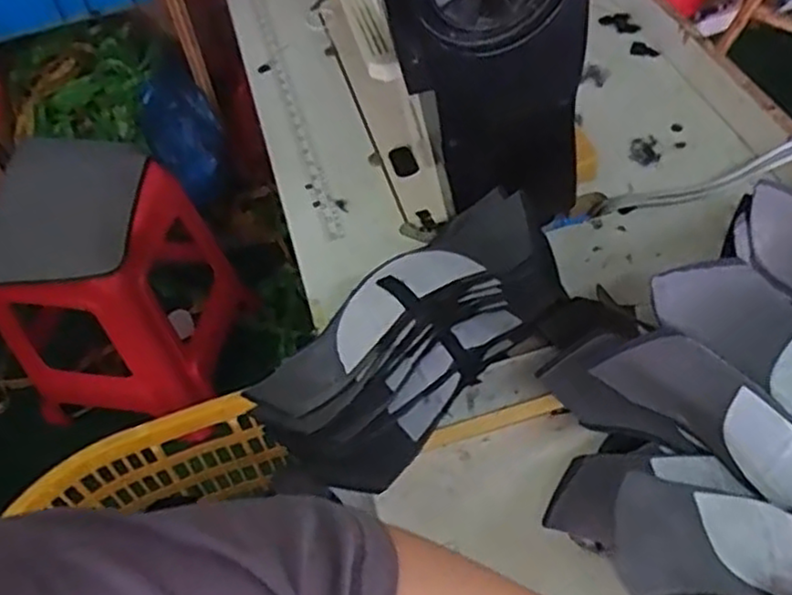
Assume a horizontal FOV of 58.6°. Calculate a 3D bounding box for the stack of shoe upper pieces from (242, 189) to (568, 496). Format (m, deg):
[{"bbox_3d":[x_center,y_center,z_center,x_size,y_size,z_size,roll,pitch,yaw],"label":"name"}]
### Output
[{"bbox_3d":[0.019,0.033,0.641,0.312,0.108,0.131,-36,57,-20],"label":"stack of shoe upper pieces"}]

